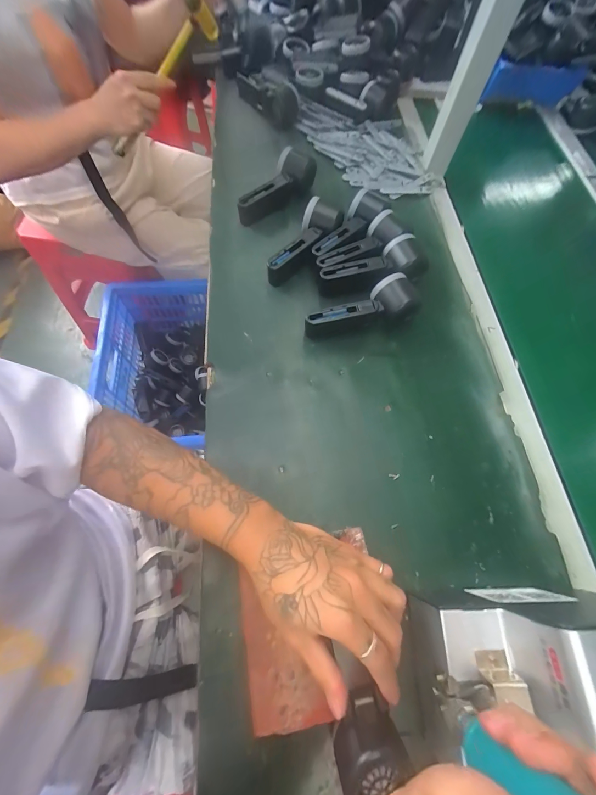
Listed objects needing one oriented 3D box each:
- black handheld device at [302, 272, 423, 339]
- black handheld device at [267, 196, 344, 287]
[{"bbox_3d":[0.089,-0.127,0.451,0.164,0.049,0.057,-9,68,-6],"label":"black handheld device"},{"bbox_3d":[0.012,-0.234,0.492,0.062,0.051,0.147,28,69,9],"label":"black handheld device"}]

